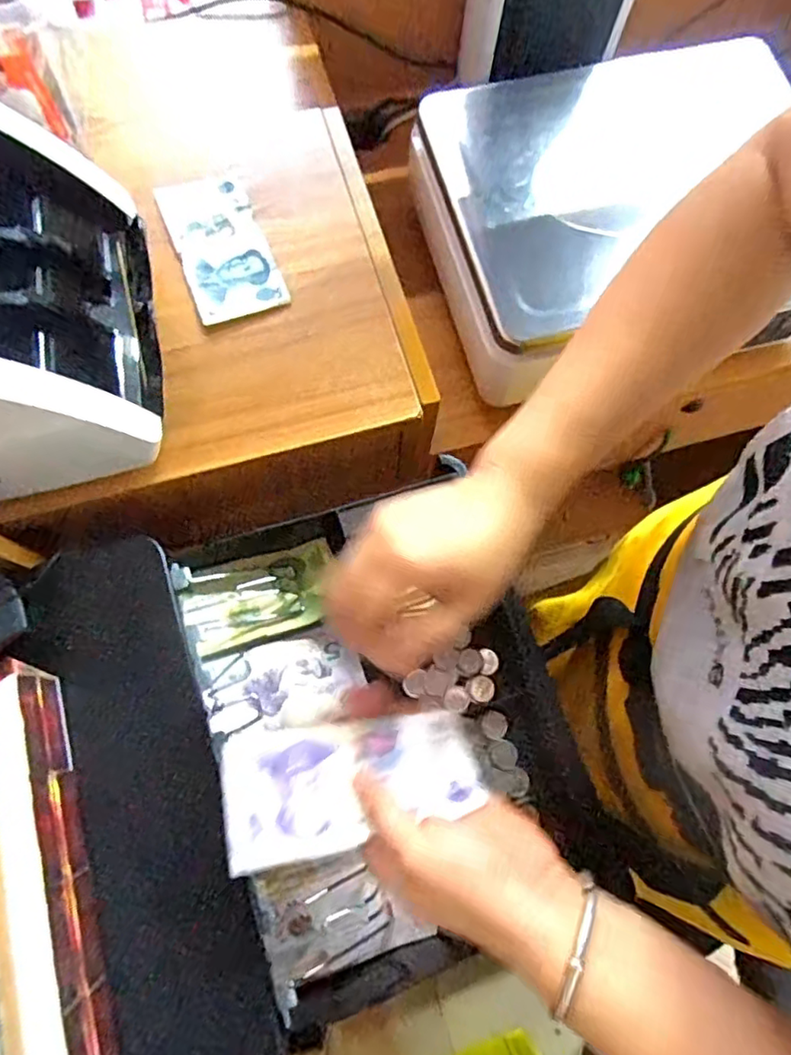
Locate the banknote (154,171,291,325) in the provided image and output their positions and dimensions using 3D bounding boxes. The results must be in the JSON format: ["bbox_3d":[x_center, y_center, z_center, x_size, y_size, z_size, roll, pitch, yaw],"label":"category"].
[{"bbox_3d":[-0.140,-0.228,0.490,0.071,0.007,0.139,-20,74,-8],"label":"banknote"}]

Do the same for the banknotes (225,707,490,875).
[{"bbox_3d":[-0.021,0.134,0.331,0.134,0.023,0.064,-7,72,-16],"label":"banknotes"}]

